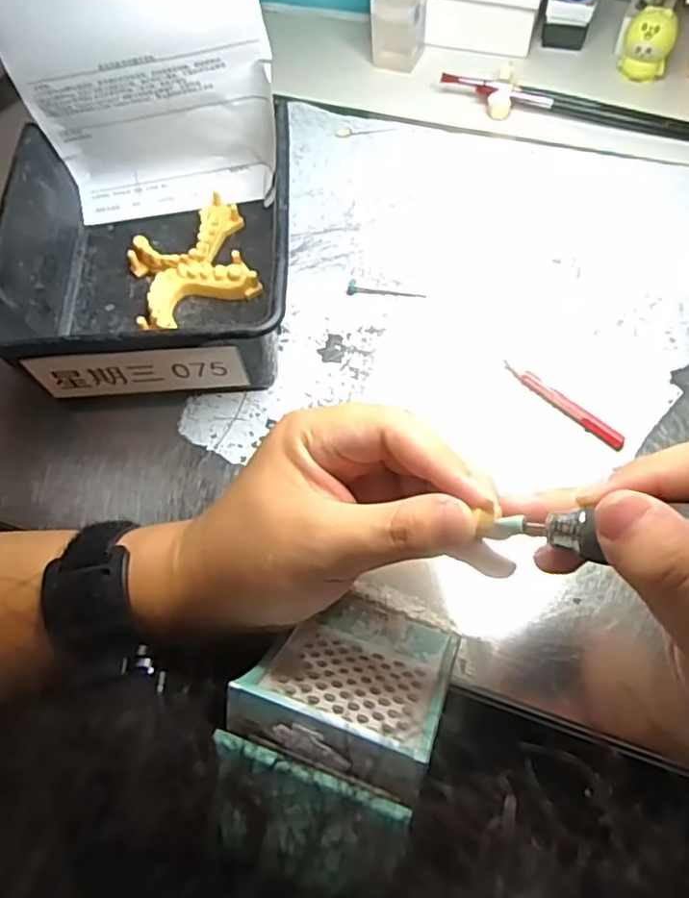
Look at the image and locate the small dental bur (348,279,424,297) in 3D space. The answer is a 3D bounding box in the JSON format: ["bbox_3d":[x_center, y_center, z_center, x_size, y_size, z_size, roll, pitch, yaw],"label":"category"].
[{"bbox_3d":[0.026,-0.098,0.413,0.048,0.005,0.008,5,63,7],"label":"small dental bur"}]

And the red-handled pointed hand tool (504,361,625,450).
[{"bbox_3d":[0.118,-0.025,0.365,0.075,0.006,0.008,39,72,22],"label":"red-handled pointed hand tool"}]

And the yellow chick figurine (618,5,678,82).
[{"bbox_3d":[0.214,-0.284,0.475,0.033,0.048,0.024,19,65,14],"label":"yellow chick figurine"}]

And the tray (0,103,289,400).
[{"bbox_3d":[-0.110,-0.113,0.393,0.162,0.063,0.170,-3,61,3],"label":"tray"}]

